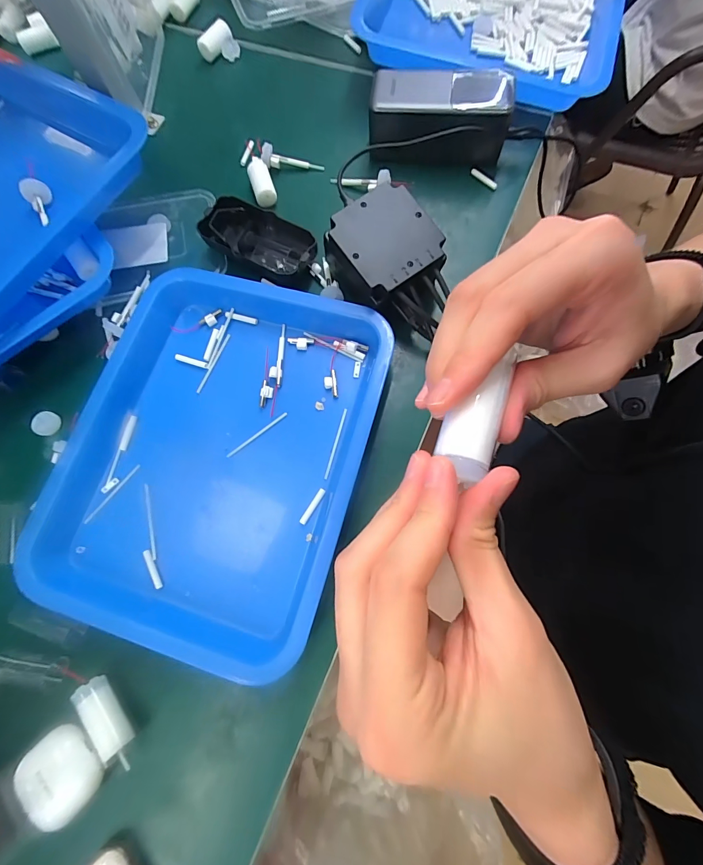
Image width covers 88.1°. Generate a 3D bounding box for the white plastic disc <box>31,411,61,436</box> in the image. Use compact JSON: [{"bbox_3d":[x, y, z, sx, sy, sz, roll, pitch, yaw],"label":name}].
[{"bbox_3d":[-0.267,-0.008,0.318,0.020,0.004,0.021,4,80,-26],"label":"white plastic disc"}]

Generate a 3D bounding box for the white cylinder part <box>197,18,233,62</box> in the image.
[{"bbox_3d":[-0.161,-0.460,0.425,0.043,0.021,0.018,-38,76,13],"label":"white cylinder part"}]

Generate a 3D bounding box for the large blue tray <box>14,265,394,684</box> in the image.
[{"bbox_3d":[-0.112,0.010,0.291,0.232,0.034,0.279,16,76,6],"label":"large blue tray"}]

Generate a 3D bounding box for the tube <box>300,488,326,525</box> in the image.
[{"bbox_3d":[-0.030,0.057,0.283,0.006,0.004,0.031,31,78,9],"label":"tube"}]

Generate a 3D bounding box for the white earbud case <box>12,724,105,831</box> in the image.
[{"bbox_3d":[-0.189,0.220,0.234,0.050,0.018,0.036,41,79,11],"label":"white earbud case"}]

